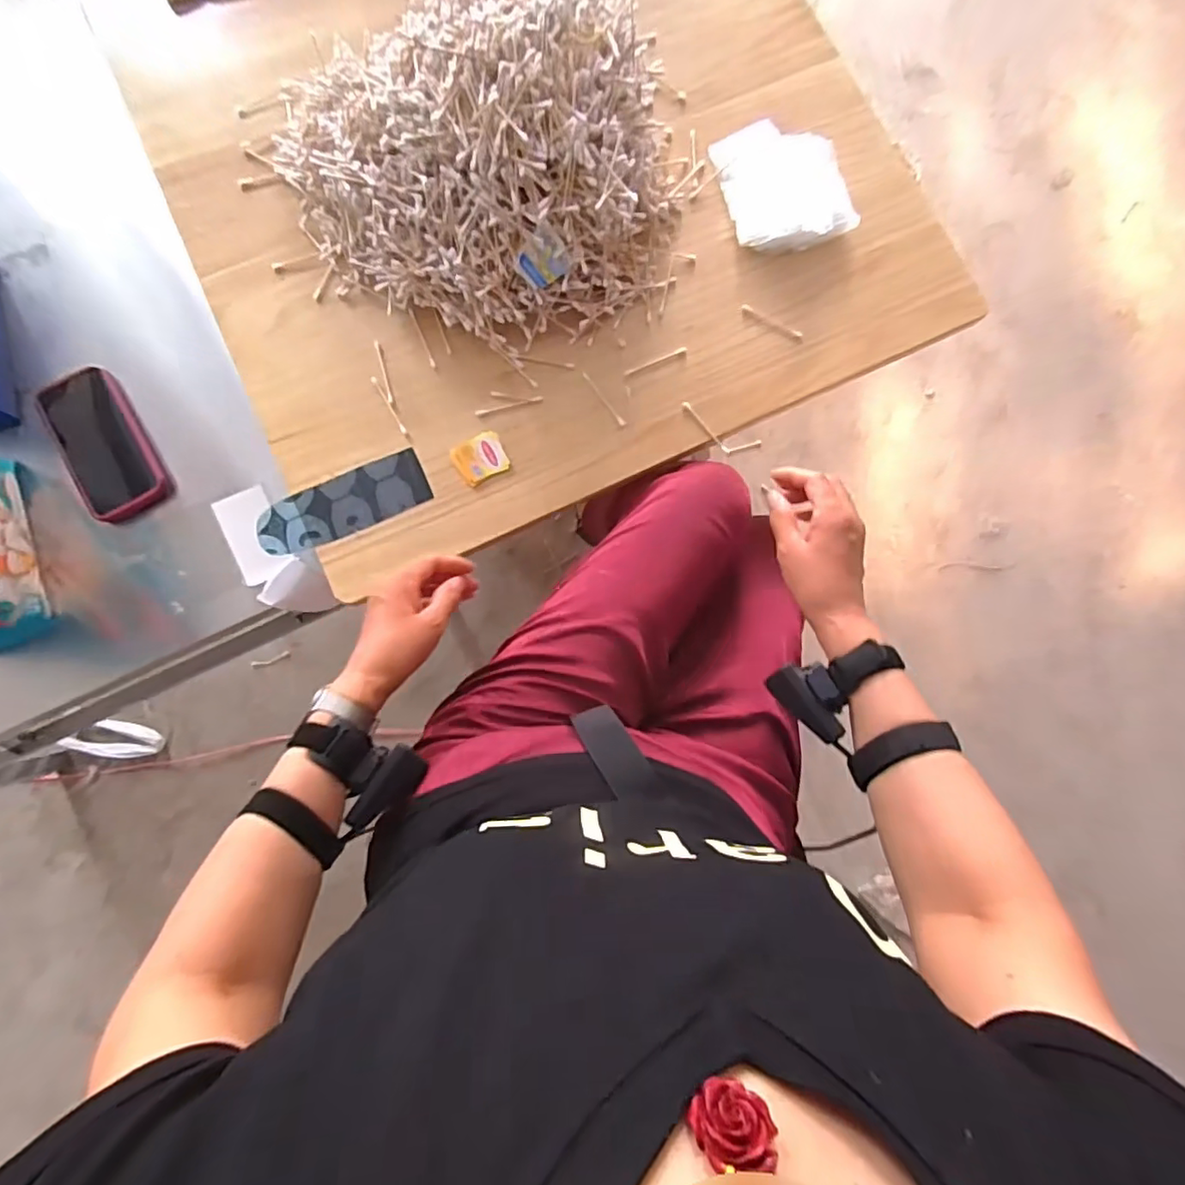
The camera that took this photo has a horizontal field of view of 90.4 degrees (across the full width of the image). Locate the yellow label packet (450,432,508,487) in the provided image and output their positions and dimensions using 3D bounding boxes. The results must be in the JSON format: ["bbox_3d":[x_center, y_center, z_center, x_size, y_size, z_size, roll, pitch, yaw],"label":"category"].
[{"bbox_3d":[-0.117,-0.141,0.617,0.052,0.005,0.045,-29,85,-7],"label":"yellow label packet"}]

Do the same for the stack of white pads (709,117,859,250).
[{"bbox_3d":[0.222,-0.466,0.673,0.139,0.029,0.160,-14,84,-5],"label":"stack of white pads"}]

